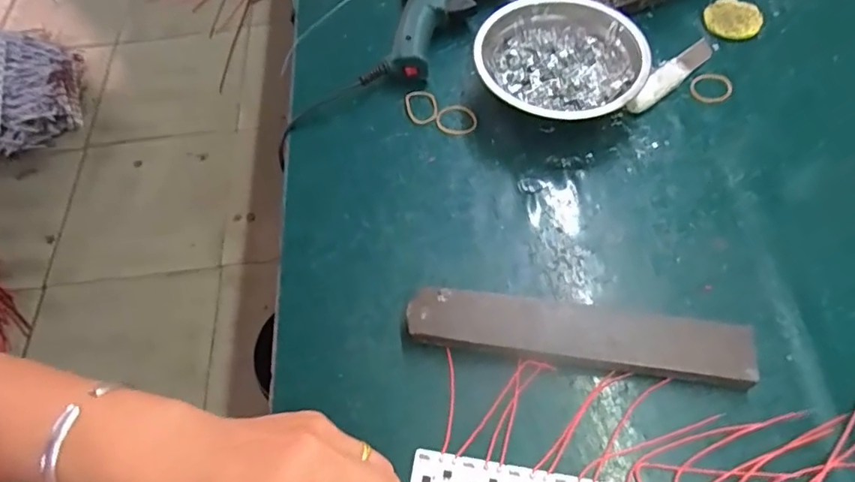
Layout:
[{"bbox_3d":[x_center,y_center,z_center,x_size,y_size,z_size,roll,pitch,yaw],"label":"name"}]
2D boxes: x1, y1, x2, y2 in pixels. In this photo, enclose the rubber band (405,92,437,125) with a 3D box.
[{"bbox_3d":[-0.005,-0.107,0.435,0.024,0.004,0.034,-9,60,-1],"label":"rubber band"}]

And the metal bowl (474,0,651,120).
[{"bbox_3d":[0.101,-0.136,0.425,0.123,0.042,0.130,-2,60,3],"label":"metal bowl"}]

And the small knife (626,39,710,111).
[{"bbox_3d":[0.192,-0.131,0.431,0.100,0.010,0.019,-37,65,-16],"label":"small knife"}]

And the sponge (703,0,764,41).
[{"bbox_3d":[0.257,-0.187,0.460,0.045,0.006,0.046,-2,60,3],"label":"sponge"}]

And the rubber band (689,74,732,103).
[{"bbox_3d":[0.223,-0.120,0.429,0.034,0.004,0.027,-32,63,-13],"label":"rubber band"}]

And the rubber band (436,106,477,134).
[{"bbox_3d":[0.023,-0.095,0.428,0.031,0.006,0.027,-2,60,3],"label":"rubber band"}]

